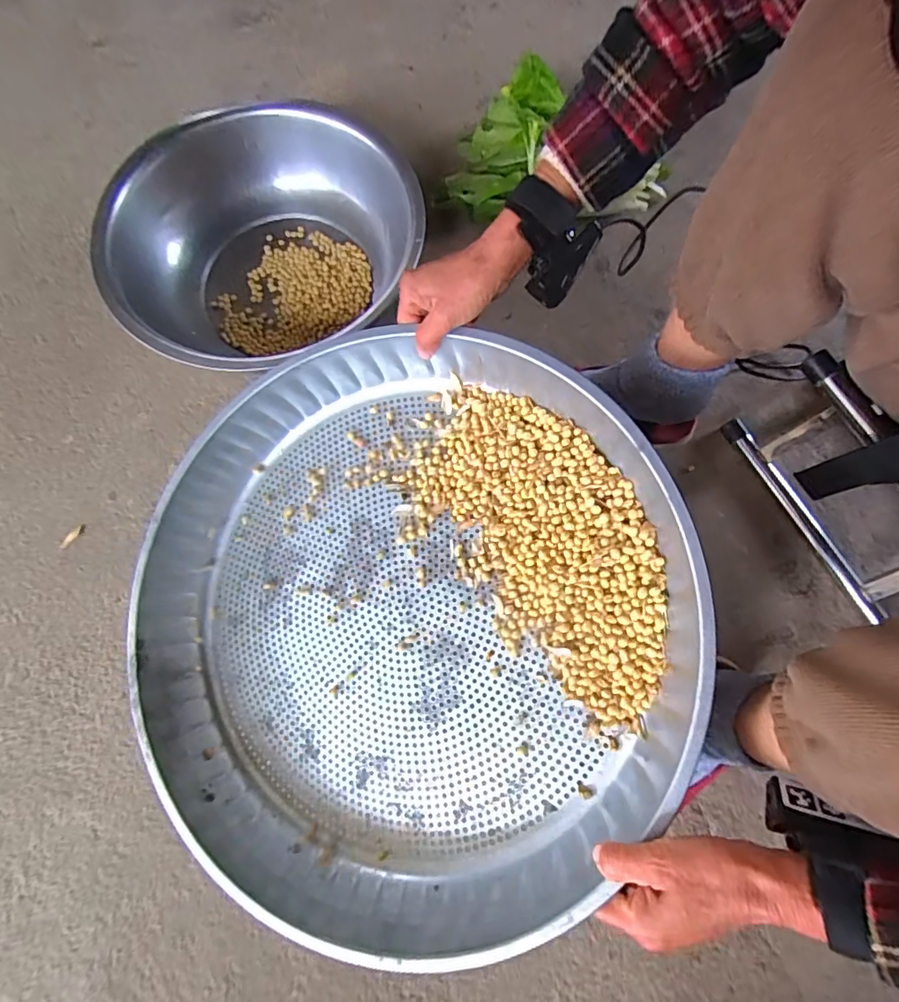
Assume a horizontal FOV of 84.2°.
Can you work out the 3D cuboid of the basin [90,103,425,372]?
[{"bbox_3d":[-0.210,-0.296,0.606,0.341,0.113,0.343,0,74,-1],"label":"basin"}]

